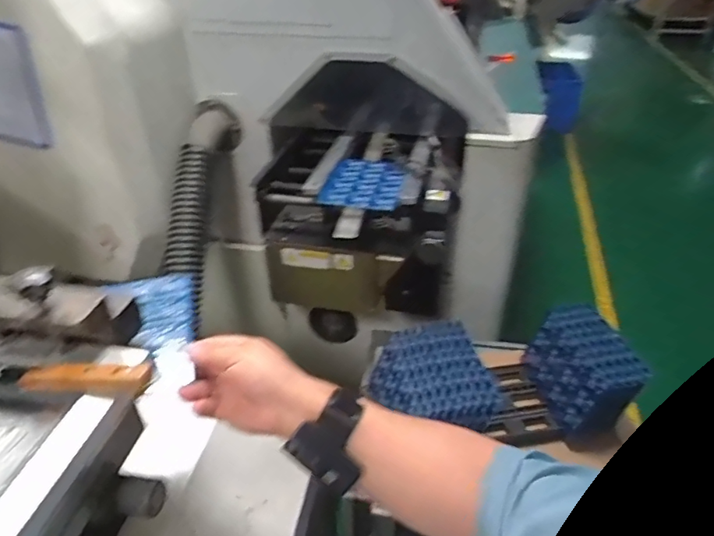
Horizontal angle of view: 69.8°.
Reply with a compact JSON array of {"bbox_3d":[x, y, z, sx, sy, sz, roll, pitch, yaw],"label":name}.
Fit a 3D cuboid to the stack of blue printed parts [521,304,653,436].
[{"bbox_3d":[0.395,0.180,0.890,0.109,0.137,0.204,-6,37,-11],"label":"stack of blue printed parts"}]

